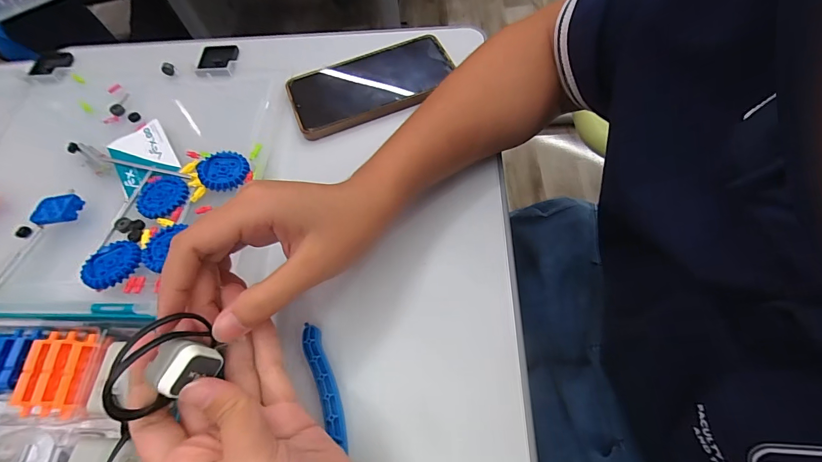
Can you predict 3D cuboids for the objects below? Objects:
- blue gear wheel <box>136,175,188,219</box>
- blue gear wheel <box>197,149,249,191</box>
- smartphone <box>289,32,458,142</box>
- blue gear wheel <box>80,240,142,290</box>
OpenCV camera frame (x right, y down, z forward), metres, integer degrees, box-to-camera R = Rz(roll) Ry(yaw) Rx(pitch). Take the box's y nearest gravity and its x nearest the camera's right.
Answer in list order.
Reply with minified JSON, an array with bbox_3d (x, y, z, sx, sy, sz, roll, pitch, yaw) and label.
[{"bbox_3d":[-0.203,-0.029,0.308,0.040,0.005,0.040,-2,64,5],"label":"blue gear wheel"},{"bbox_3d":[-0.156,-0.051,0.315,0.038,0.008,0.036,-2,64,5],"label":"blue gear wheel"},{"bbox_3d":[-0.037,-0.141,0.366,0.154,0.014,0.076,-22,64,-5],"label":"smartphone"},{"bbox_3d":[-0.218,0.023,0.275,0.036,0.009,0.038,-2,64,5],"label":"blue gear wheel"}]

